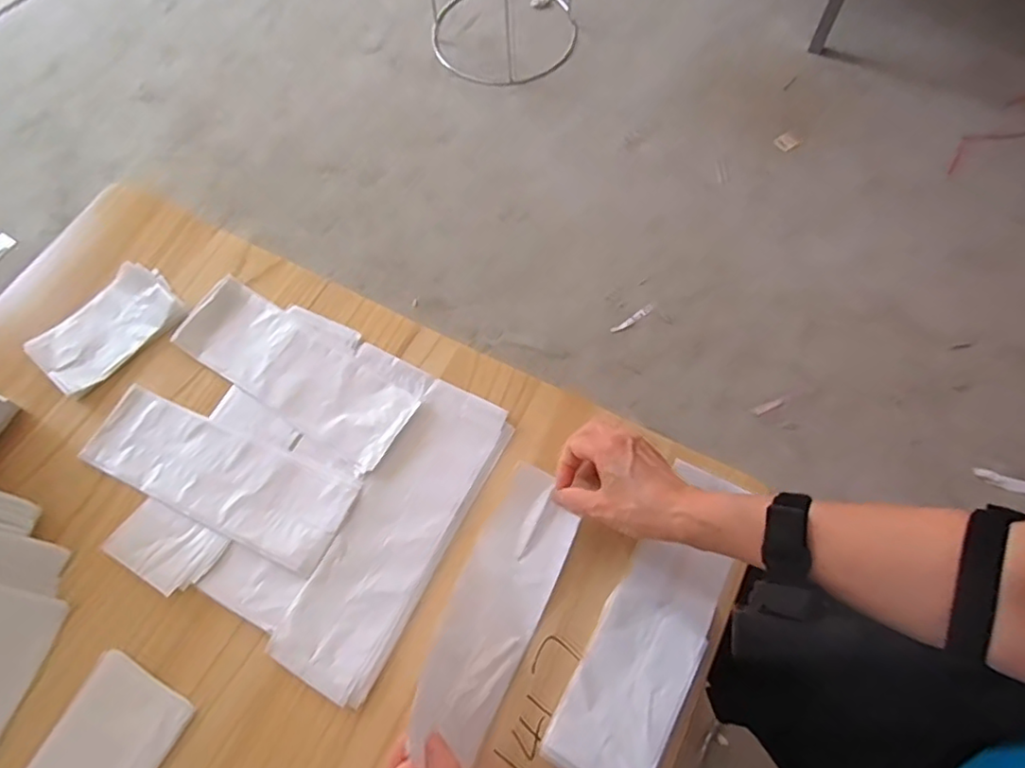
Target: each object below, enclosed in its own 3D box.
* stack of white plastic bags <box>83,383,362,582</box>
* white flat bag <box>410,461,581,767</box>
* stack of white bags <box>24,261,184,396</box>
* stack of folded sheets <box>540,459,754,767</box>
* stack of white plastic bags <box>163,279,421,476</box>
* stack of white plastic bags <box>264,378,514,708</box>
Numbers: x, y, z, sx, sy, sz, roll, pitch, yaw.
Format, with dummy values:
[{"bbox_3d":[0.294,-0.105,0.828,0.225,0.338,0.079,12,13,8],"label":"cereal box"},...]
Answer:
[{"bbox_3d":[-0.256,0.076,0.528,0.238,0.006,0.084,23,70,9],"label":"stack of white plastic bags"},{"bbox_3d":[-0.011,0.169,0.468,0.071,0.048,0.207,21,58,9],"label":"white flat bag"},{"bbox_3d":[-0.393,-0.054,0.596,0.079,0.013,0.132,44,76,11],"label":"stack of white bags"},{"bbox_3d":[0.116,0.183,0.479,0.079,0.020,0.253,27,71,11],"label":"stack of folded sheets"},{"bbox_3d":[-0.204,-0.014,0.570,0.239,0.010,0.083,33,72,13],"label":"stack of white plastic bags"},{"bbox_3d":[-0.094,0.119,0.509,0.088,0.007,0.257,27,71,11],"label":"stack of white plastic bags"}]

